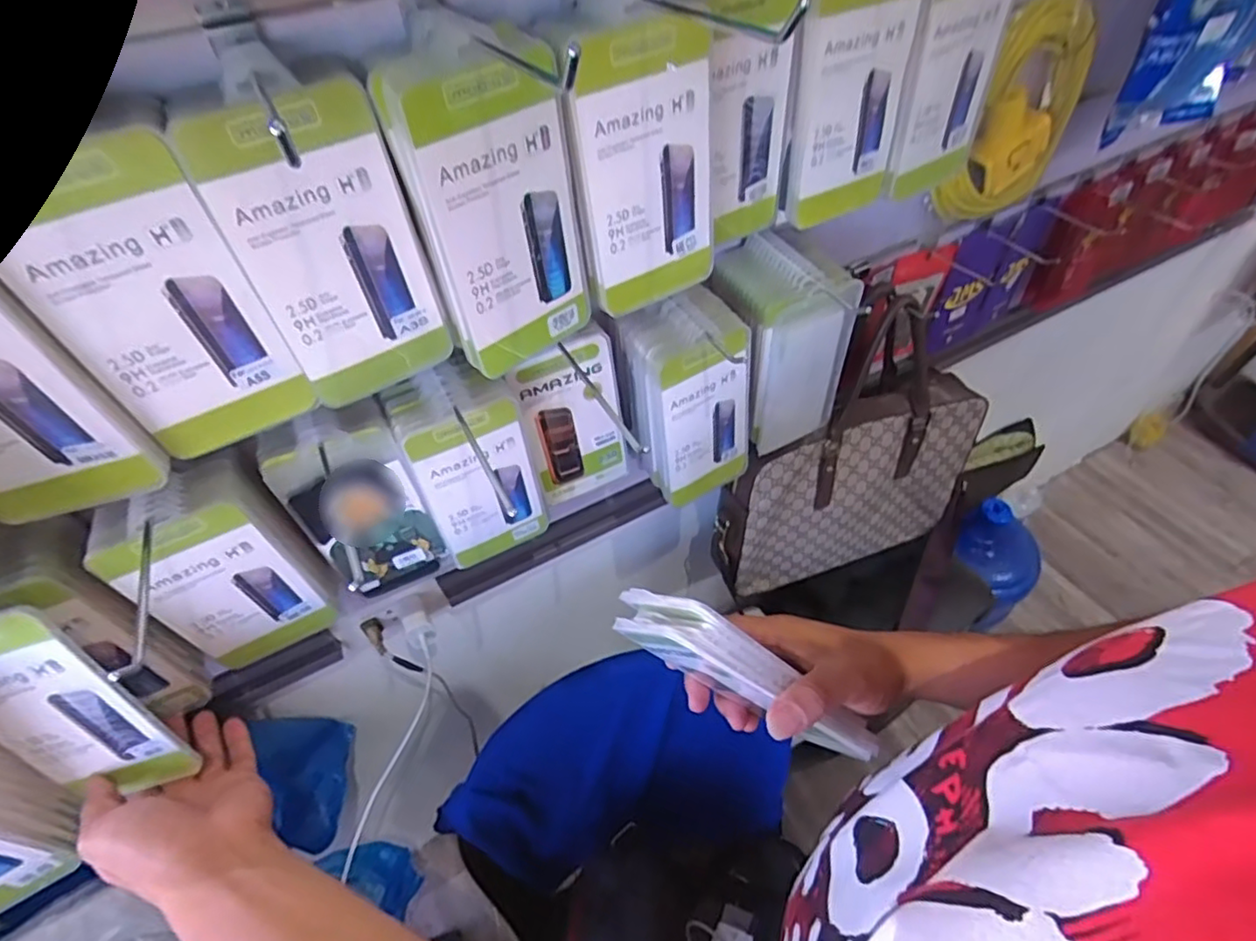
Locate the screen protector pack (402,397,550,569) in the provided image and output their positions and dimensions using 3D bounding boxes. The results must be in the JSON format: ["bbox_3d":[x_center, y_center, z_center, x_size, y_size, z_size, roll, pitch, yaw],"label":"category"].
[{"bbox_3d":[-0.113,0.014,0.488,0.091,0.163,0.020,-27,53,-18],"label":"screen protector pack"}]

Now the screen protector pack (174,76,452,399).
[{"bbox_3d":[-0.159,-0.115,0.334,0.086,0.164,0.014,-29,54,-20],"label":"screen protector pack"}]

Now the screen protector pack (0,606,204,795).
[{"bbox_3d":[-0.357,0.152,0.383,0.085,0.158,0.007,-17,34,-1],"label":"screen protector pack"}]

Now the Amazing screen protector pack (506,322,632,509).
[{"bbox_3d":[-0.045,-0.040,0.534,0.086,0.171,0.019,-27,53,-18],"label":"Amazing screen protector pack"}]

